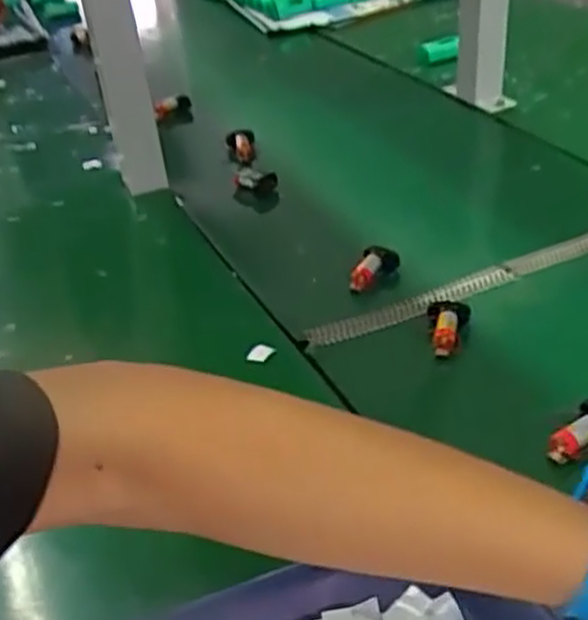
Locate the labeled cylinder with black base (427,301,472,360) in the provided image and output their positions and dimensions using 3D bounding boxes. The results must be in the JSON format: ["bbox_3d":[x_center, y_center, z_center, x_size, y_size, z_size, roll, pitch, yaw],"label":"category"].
[{"bbox_3d":[0.117,0.010,0.608,0.032,0.025,0.052,4,36,15],"label":"labeled cylinder with black base"}]

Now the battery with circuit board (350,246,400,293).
[{"bbox_3d":[0.065,-0.035,0.680,0.048,0.029,0.020,-42,17,-15],"label":"battery with circuit board"}]

